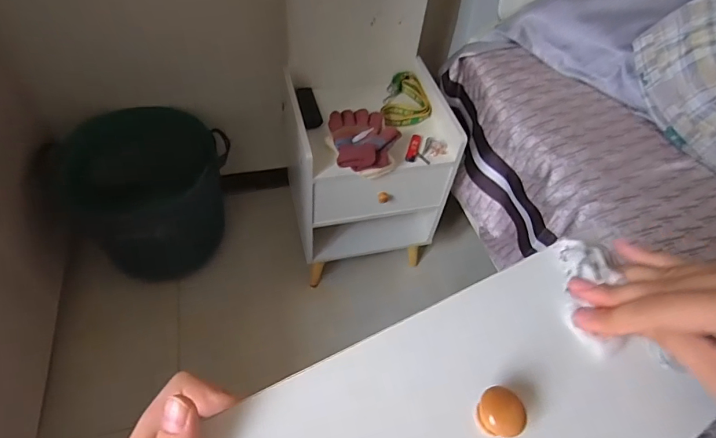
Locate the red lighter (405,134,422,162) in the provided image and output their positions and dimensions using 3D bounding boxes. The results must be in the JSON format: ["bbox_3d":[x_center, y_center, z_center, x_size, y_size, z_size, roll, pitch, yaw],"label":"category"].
[{"bbox_3d":[0.117,-0.148,0.928,0.023,0.010,0.077,14,51,6],"label":"red lighter"}]

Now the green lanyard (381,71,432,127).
[{"bbox_3d":[0.113,-0.270,1.009,0.105,0.032,0.163,9,51,1],"label":"green lanyard"}]

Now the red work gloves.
[{"bbox_3d":[0.011,-0.156,0.883,0.140,0.057,0.159,3,51,-3],"label":"red work gloves"}]

